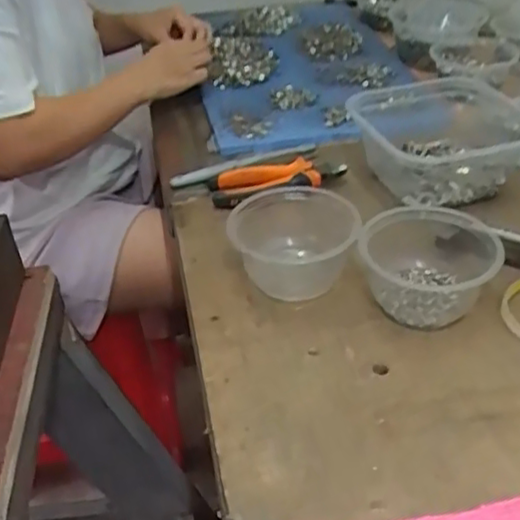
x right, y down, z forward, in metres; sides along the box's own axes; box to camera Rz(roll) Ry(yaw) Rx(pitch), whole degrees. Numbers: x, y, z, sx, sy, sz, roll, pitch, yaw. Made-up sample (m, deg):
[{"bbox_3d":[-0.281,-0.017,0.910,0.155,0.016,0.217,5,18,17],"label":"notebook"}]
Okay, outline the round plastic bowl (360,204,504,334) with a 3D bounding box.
[{"bbox_3d":[0.148,-0.003,0.585,0.114,0.060,0.135,6,39,13],"label":"round plastic bowl"}]

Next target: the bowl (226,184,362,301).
[{"bbox_3d":[0.031,-0.011,0.597,0.106,0.067,0.112,-3,37,2],"label":"bowl"}]

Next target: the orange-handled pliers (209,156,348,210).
[{"bbox_3d":[0.018,-0.093,0.737,0.150,0.018,0.057,-12,38,-10],"label":"orange-handled pliers"}]

